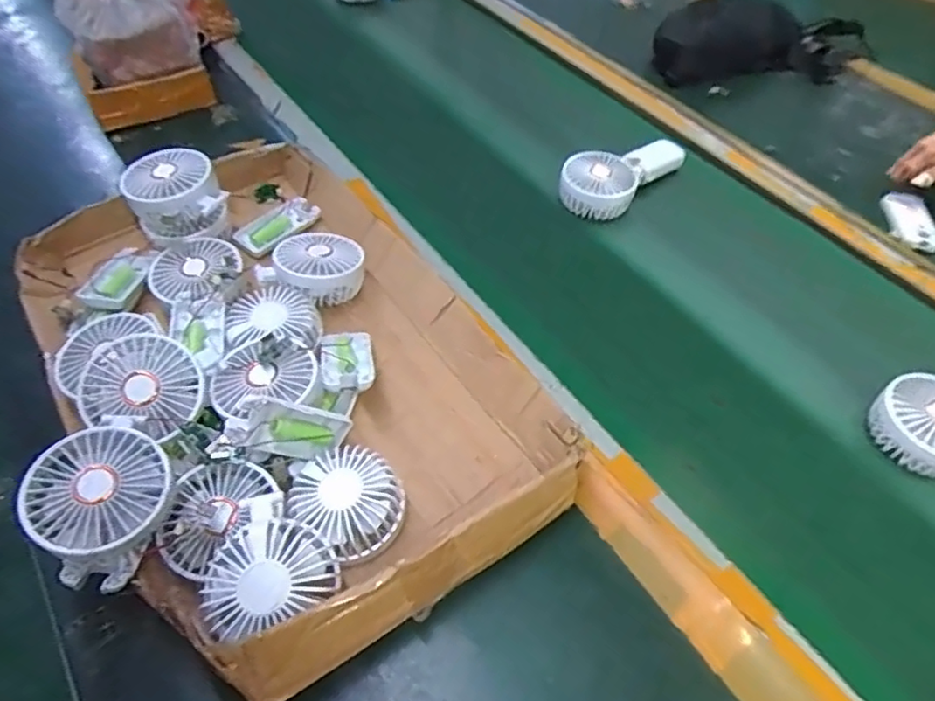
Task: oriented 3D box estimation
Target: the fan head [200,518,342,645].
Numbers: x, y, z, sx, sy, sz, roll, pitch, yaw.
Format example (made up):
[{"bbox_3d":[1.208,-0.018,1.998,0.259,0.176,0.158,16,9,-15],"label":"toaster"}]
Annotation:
[{"bbox_3d":[-0.129,0.148,0.399,0.083,0.027,0.067,-11,55,-9],"label":"fan head"}]

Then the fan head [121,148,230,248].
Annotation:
[{"bbox_3d":[-0.301,-0.160,0.630,0.088,0.051,0.086,-24,58,-18],"label":"fan head"}]

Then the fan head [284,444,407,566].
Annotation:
[{"bbox_3d":[-0.092,0.119,0.476,0.081,0.049,0.074,1,51,-1],"label":"fan head"}]

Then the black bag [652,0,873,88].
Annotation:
[{"bbox_3d":[0.468,-0.485,0.959,0.359,0.088,0.135,-7,52,-6],"label":"black bag"}]

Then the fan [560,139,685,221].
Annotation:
[{"bbox_3d":[0.192,-0.222,0.759,0.172,0.051,0.084,-37,60,-26],"label":"fan"}]

